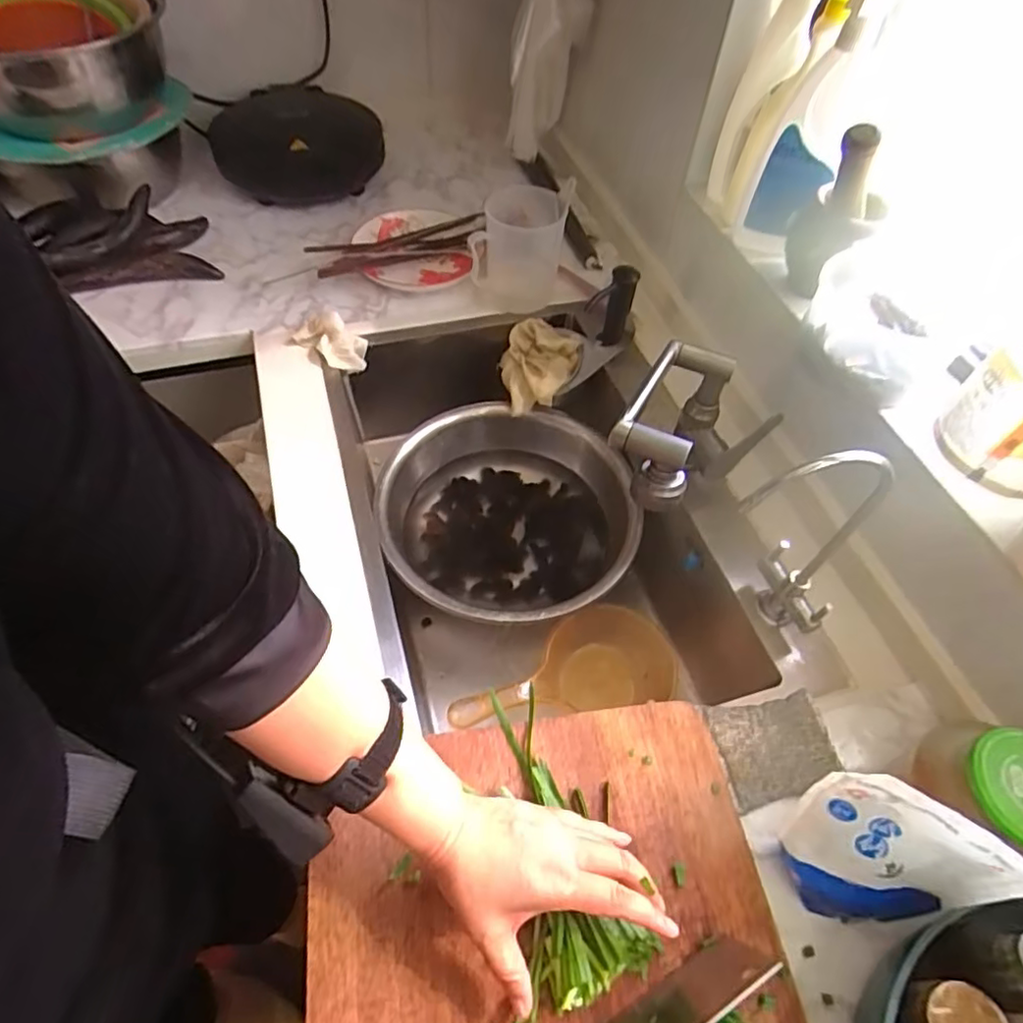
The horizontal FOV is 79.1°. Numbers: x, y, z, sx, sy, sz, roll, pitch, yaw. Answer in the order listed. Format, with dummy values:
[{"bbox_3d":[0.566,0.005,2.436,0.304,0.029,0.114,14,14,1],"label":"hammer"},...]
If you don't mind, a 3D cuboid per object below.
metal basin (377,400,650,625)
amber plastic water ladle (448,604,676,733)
[{"bbox_3d":[-0.009,0.012,0.859,0.325,0.127,0.333,1,55,-1],"label":"metal basin"},{"bbox_3d":[0.064,0.201,0.766,0.297,0.068,0.132,-10,54,-29],"label":"amber plastic water ladle"}]

